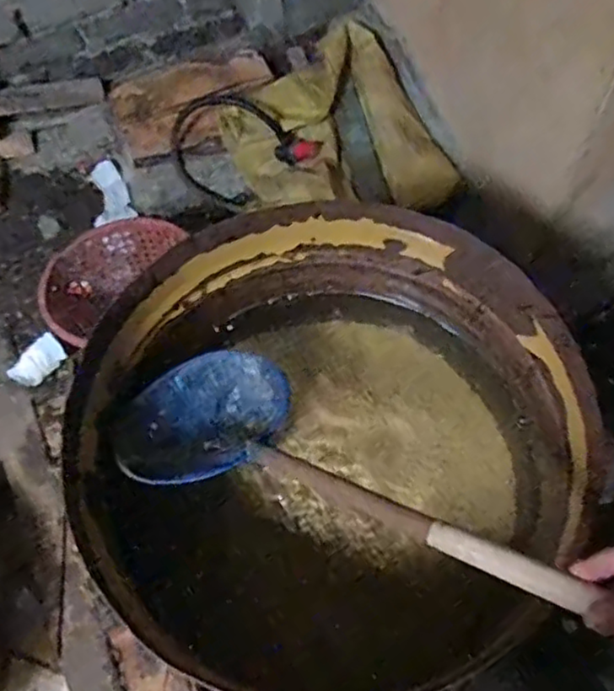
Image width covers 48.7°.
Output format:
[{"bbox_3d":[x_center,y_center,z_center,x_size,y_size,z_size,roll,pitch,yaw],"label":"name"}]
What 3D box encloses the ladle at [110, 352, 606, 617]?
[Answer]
[{"bbox_3d":[0.008,0.144,0.729,0.193,0.133,0.578,-47,36,-18],"label":"ladle"}]

